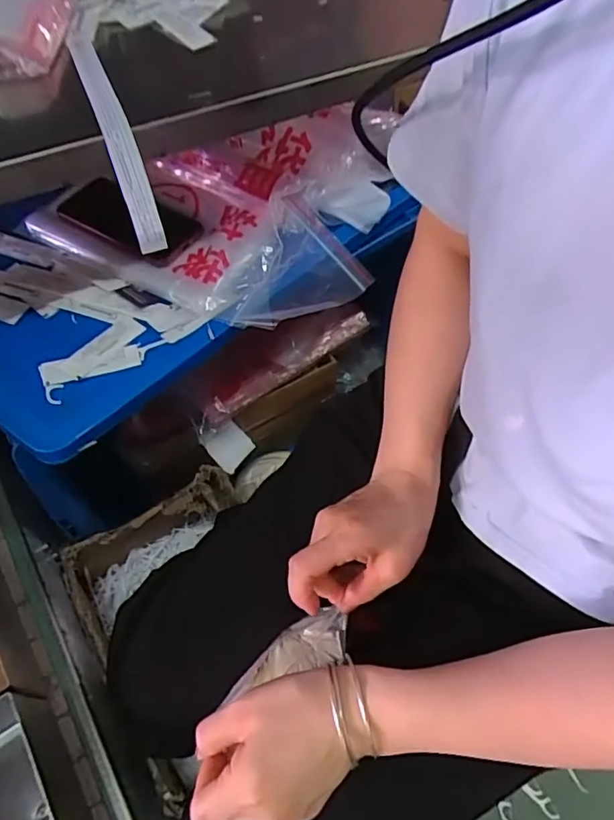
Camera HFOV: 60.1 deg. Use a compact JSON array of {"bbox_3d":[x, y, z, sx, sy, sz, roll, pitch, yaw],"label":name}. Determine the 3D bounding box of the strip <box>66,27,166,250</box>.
[{"bbox_3d":[-0.171,-0.253,0.463,0.024,0.045,0.256,-19,71,-13],"label":"strip"}]

